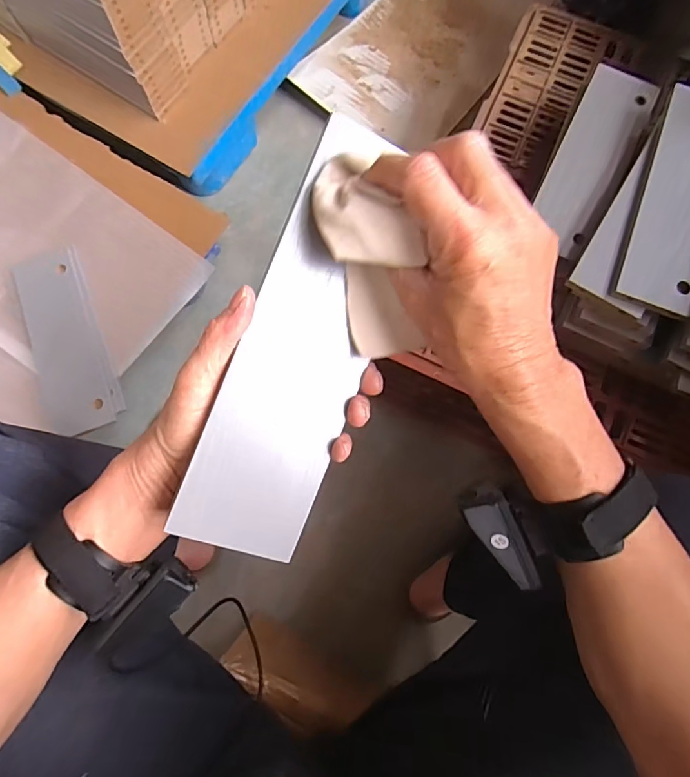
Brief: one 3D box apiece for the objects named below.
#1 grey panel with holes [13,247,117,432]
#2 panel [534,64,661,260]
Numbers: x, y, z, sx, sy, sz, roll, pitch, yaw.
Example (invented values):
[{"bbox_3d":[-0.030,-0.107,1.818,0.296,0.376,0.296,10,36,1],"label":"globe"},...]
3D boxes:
[{"bbox_3d":[-0.391,-0.067,0.686,0.086,0.011,0.266,-19,78,-5],"label":"grey panel with holes"},{"bbox_3d":[0.289,-0.268,0.581,0.077,0.022,0.246,27,78,5],"label":"panel"}]

